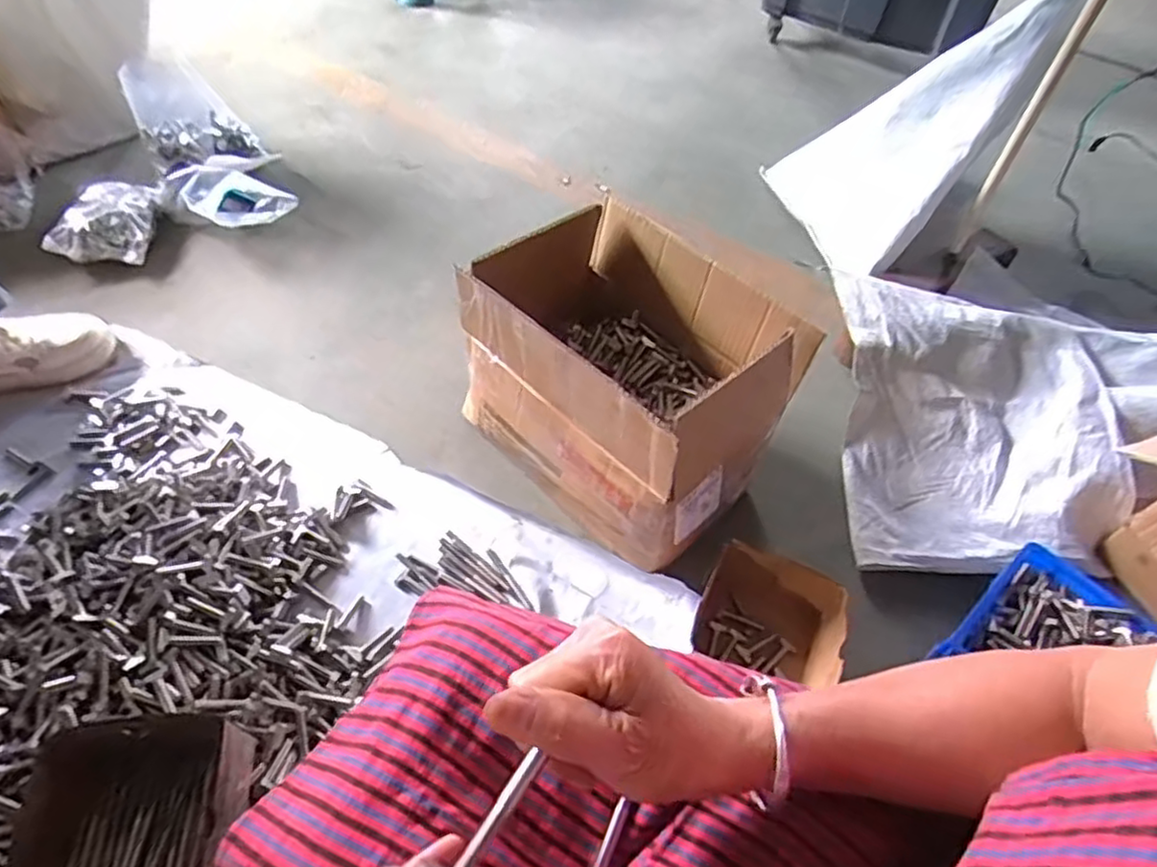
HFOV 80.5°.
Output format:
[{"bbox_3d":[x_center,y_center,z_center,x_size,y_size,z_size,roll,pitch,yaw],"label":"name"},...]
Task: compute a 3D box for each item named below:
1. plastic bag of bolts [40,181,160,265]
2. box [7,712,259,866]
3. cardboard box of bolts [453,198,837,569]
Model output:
[{"bbox_3d":[-0.774,-0.348,1.132,0.133,0.059,0.169,-1,51,-7],"label":"plastic bag of bolts"},{"bbox_3d":[-0.335,0.312,0.517,0.152,0.108,0.152,-3,51,-8],"label":"box"},{"bbox_3d":[0.048,-0.079,0.829,0.250,0.234,0.375,-35,62,-29],"label":"cardboard box of bolts"}]

